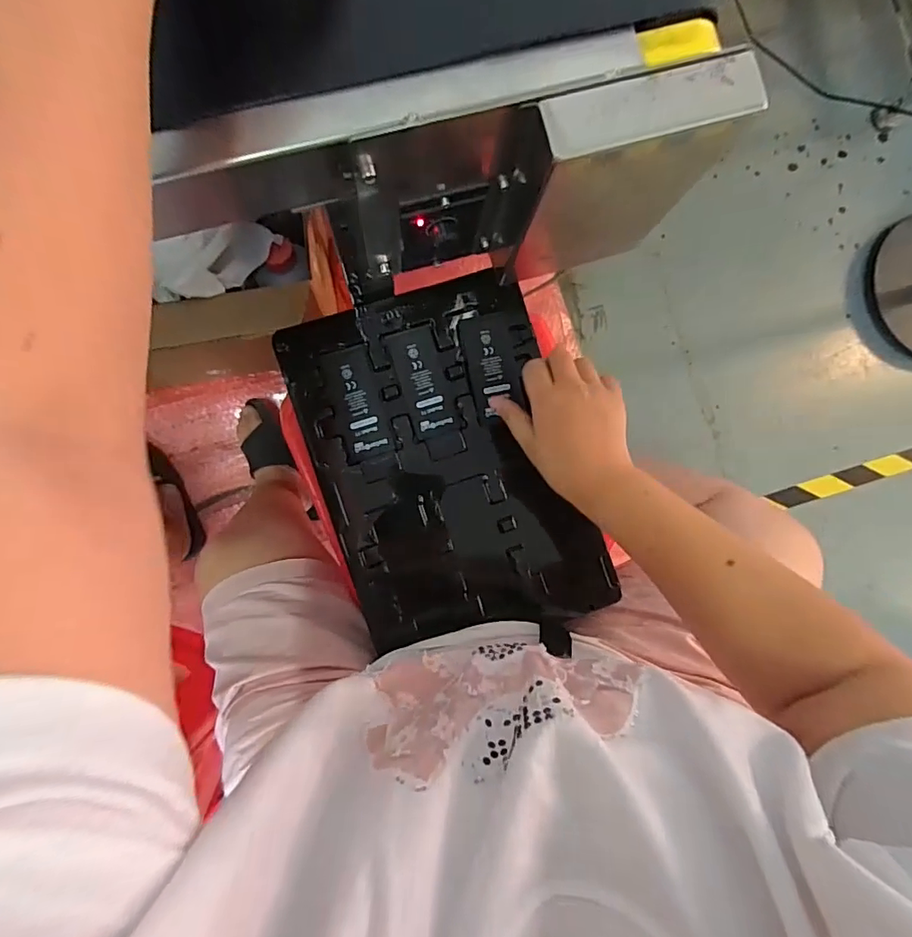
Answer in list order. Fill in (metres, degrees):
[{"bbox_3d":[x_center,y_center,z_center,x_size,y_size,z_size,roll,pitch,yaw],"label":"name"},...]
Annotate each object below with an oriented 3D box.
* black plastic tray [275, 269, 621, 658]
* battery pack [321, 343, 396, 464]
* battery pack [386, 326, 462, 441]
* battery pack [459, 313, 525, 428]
[{"bbox_3d":[-0.005,0.005,0.463,0.225,0.017,0.329,-18,89,-5],"label":"black plastic tray"},{"bbox_3d":[-0.088,-0.058,0.456,0.045,0.006,0.099,-18,89,-5],"label":"battery pack"},{"bbox_3d":[-0.028,-0.078,0.464,0.043,0.004,0.098,-17,89,-5],"label":"battery pack"},{"bbox_3d":[0.034,-0.091,0.463,0.044,0.010,0.097,-11,89,-5],"label":"battery pack"}]

